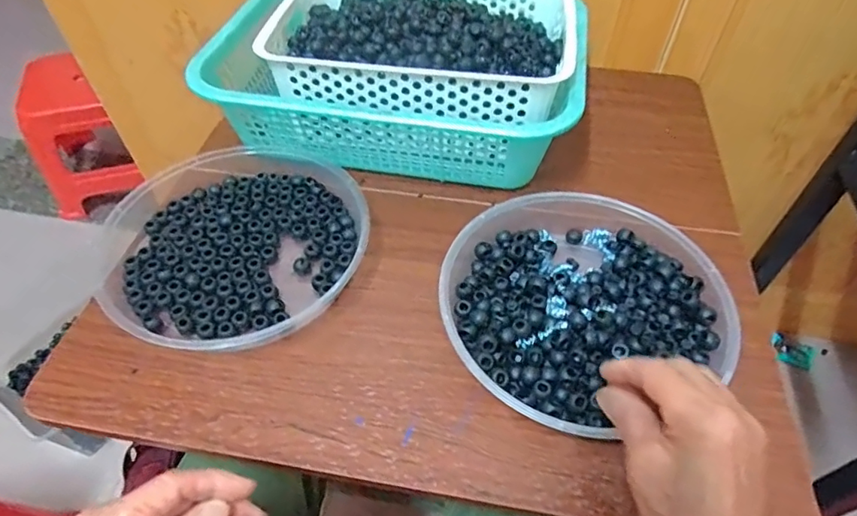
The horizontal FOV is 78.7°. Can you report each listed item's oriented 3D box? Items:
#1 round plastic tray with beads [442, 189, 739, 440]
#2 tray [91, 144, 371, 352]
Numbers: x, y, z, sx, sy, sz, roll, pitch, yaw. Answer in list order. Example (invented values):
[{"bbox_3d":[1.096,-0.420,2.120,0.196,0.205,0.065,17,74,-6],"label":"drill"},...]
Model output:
[{"bbox_3d":[0.117,0.032,0.432,0.210,0.049,0.209,0,51,0],"label":"round plastic tray with beads"},{"bbox_3d":[-0.179,-0.023,0.482,0.244,0.031,0.232,0,51,0],"label":"tray"}]

